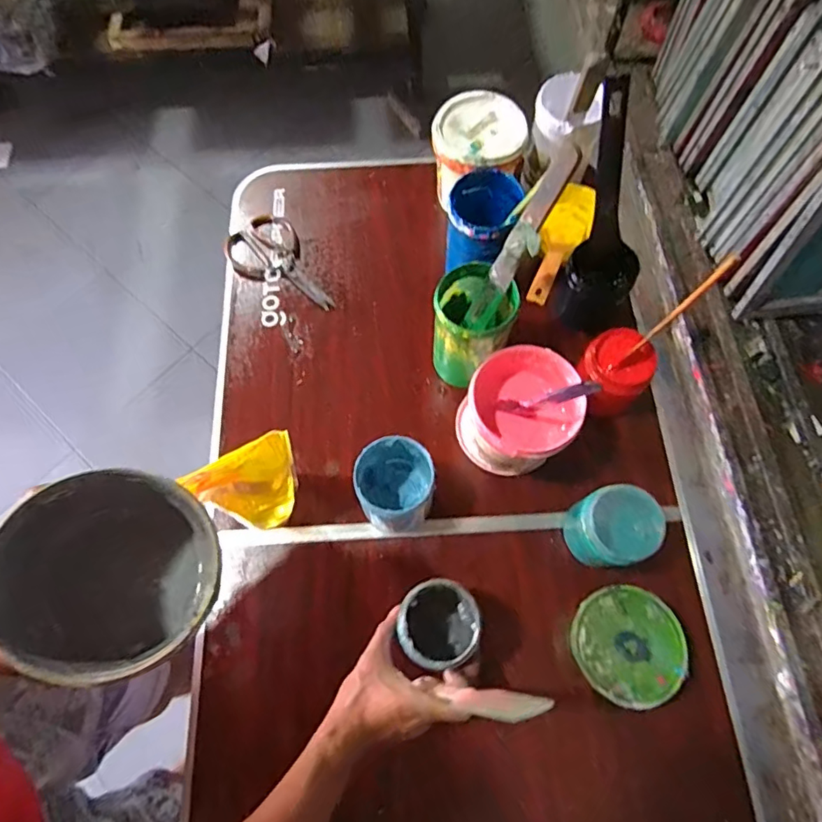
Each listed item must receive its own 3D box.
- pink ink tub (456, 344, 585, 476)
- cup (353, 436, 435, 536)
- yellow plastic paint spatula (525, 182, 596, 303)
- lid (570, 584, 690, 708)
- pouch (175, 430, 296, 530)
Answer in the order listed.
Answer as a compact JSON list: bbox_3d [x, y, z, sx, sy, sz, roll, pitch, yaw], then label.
[{"bbox_3d":[0.128,0.007,0.654,0.131,0.128,0.132,41,74,15],"label":"pink ink tub"},{"bbox_3d":[-0.016,0.091,0.639,0.090,0.102,0.089,0,68,1],"label":"cup"},{"bbox_3d":[0.203,-0.230,0.729,0.066,0.042,0.253,21,54,9],"label":"yellow plastic paint spatula"},{"bbox_3d":[0.229,0.243,0.560,0.112,0.012,0.112,0,68,1],"label":"lid"},{"bbox_3d":[-0.168,0.083,0.582,0.113,0.192,0.045,-27,70,-10],"label":"pouch"}]

